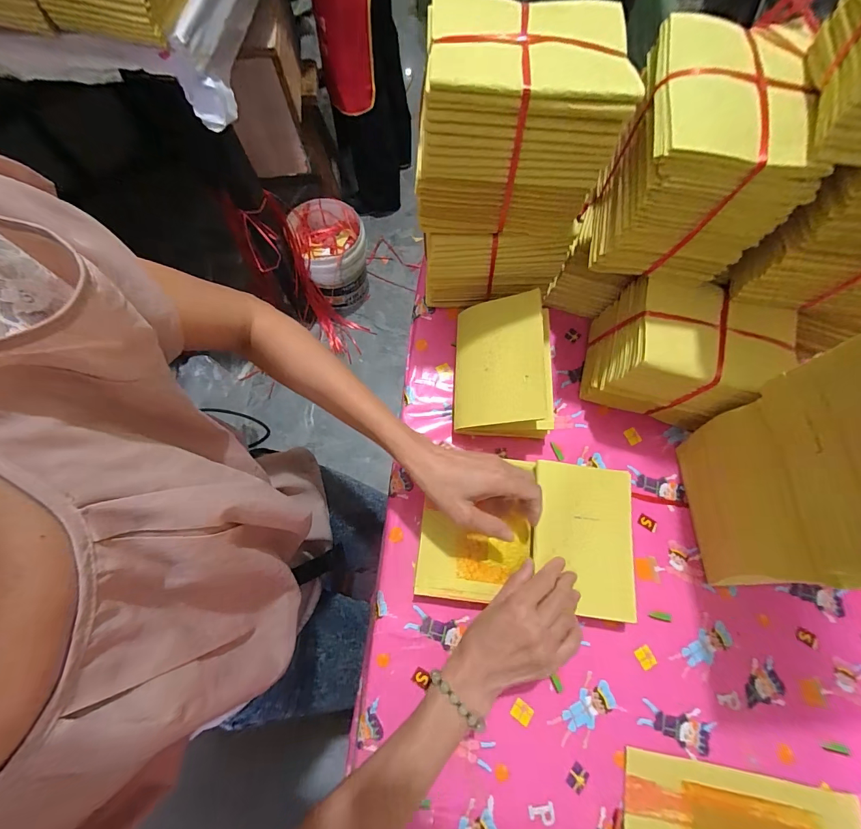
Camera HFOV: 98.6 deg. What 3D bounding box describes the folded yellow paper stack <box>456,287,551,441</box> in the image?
[{"bbox_3d":[0.091,-0.058,0.451,0.114,0.047,0.159,-5,76,31],"label":"folded yellow paper stack"}]

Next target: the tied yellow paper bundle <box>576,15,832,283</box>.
[{"bbox_3d":[0.239,-0.232,0.351,0.121,0.147,0.154,9,72,1],"label":"tied yellow paper bundle"}]

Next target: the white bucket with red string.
[{"bbox_3d":[-0.333,-0.545,1.317,0.218,0.274,0.252,-12,73,-6],"label":"white bucket with red string"}]

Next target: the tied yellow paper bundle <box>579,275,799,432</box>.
[{"bbox_3d":[0.282,-0.070,0.446,0.148,0.140,0.122,15,72,3],"label":"tied yellow paper bundle"}]

